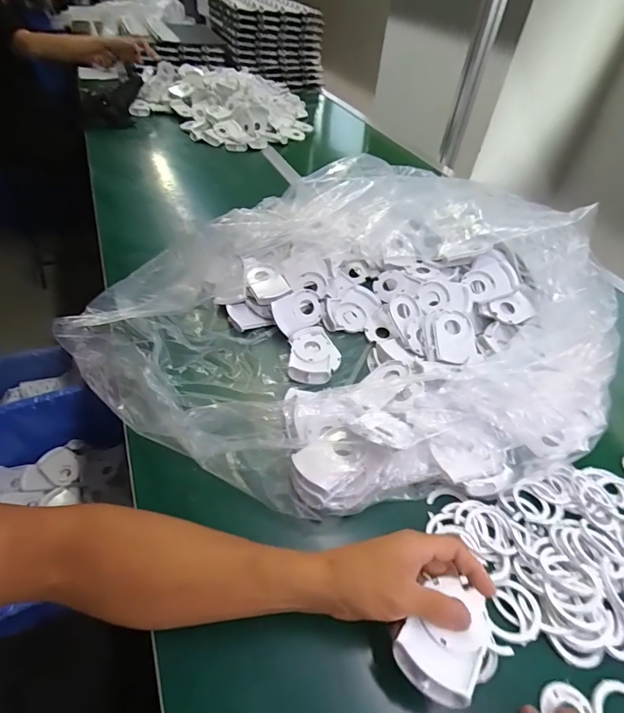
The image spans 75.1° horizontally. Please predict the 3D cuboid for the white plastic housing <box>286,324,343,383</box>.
[{"bbox_3d":[0.004,-0.004,0.587,0.072,0.020,0.100,2,45,-5],"label":"white plastic housing"}]

